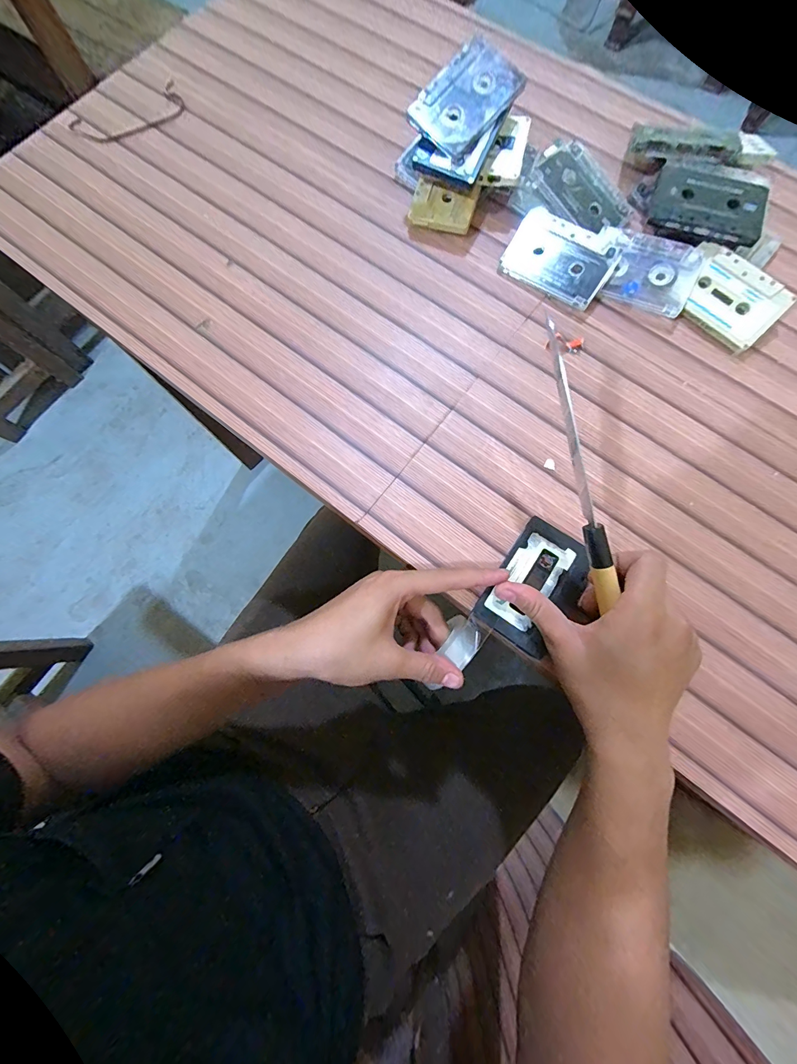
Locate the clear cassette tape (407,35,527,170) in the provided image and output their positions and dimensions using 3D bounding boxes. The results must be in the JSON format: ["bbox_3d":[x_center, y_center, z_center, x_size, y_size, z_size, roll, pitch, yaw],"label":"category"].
[{"bbox_3d":[0.065,-0.405,0.357,0.065,0.007,0.106,40,90,-8],"label":"clear cassette tape"}]

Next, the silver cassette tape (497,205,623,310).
[{"bbox_3d":[0.160,-0.275,0.378,0.100,0.013,0.074,31,99,9],"label":"silver cassette tape"}]

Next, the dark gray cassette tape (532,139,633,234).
[{"bbox_3d":[0.188,-0.351,0.386,0.065,0.015,0.106,-35,90,-5],"label":"dark gray cassette tape"}]

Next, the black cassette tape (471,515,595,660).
[{"bbox_3d":[0.114,0.044,0.306,0.068,0.008,0.098,35,79,9],"label":"black cassette tape"}]

